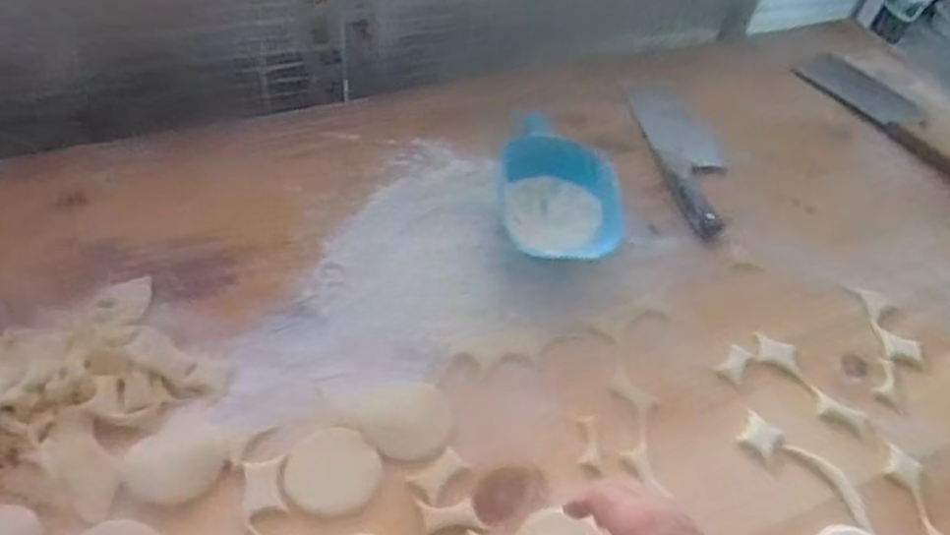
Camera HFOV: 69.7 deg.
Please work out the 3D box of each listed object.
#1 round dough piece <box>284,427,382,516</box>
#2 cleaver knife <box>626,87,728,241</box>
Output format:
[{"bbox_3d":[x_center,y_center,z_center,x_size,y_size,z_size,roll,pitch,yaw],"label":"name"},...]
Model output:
[{"bbox_3d":[-0.109,0.156,0.525,0.070,0.004,0.065,3,49,-4],"label":"round dough piece"},{"bbox_3d":[0.253,-0.147,0.845,0.082,0.027,0.313,-2,40,1],"label":"cleaver knife"}]

